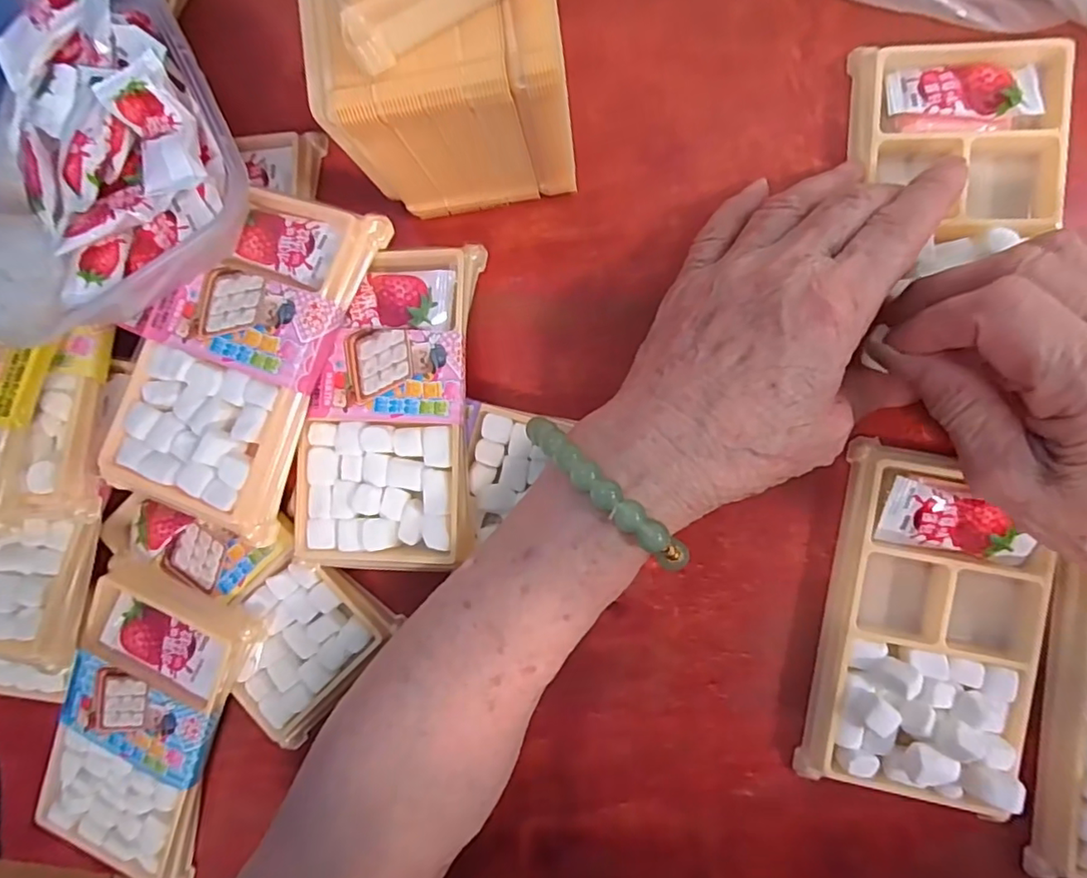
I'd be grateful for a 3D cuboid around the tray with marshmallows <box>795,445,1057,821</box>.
[{"bbox_3d":[0.151,0.073,0.221,0.073,0.025,0.130,11,91,7],"label":"tray with marshmallows"}]

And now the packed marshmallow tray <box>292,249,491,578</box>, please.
[{"bbox_3d":[-0.060,-0.013,0.238,0.072,0.014,0.134,6,91,7],"label":"packed marshmallow tray"}]

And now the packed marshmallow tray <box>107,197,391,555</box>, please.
[{"bbox_3d":[-0.123,-0.036,0.230,0.076,0.022,0.130,19,92,6],"label":"packed marshmallow tray"}]

